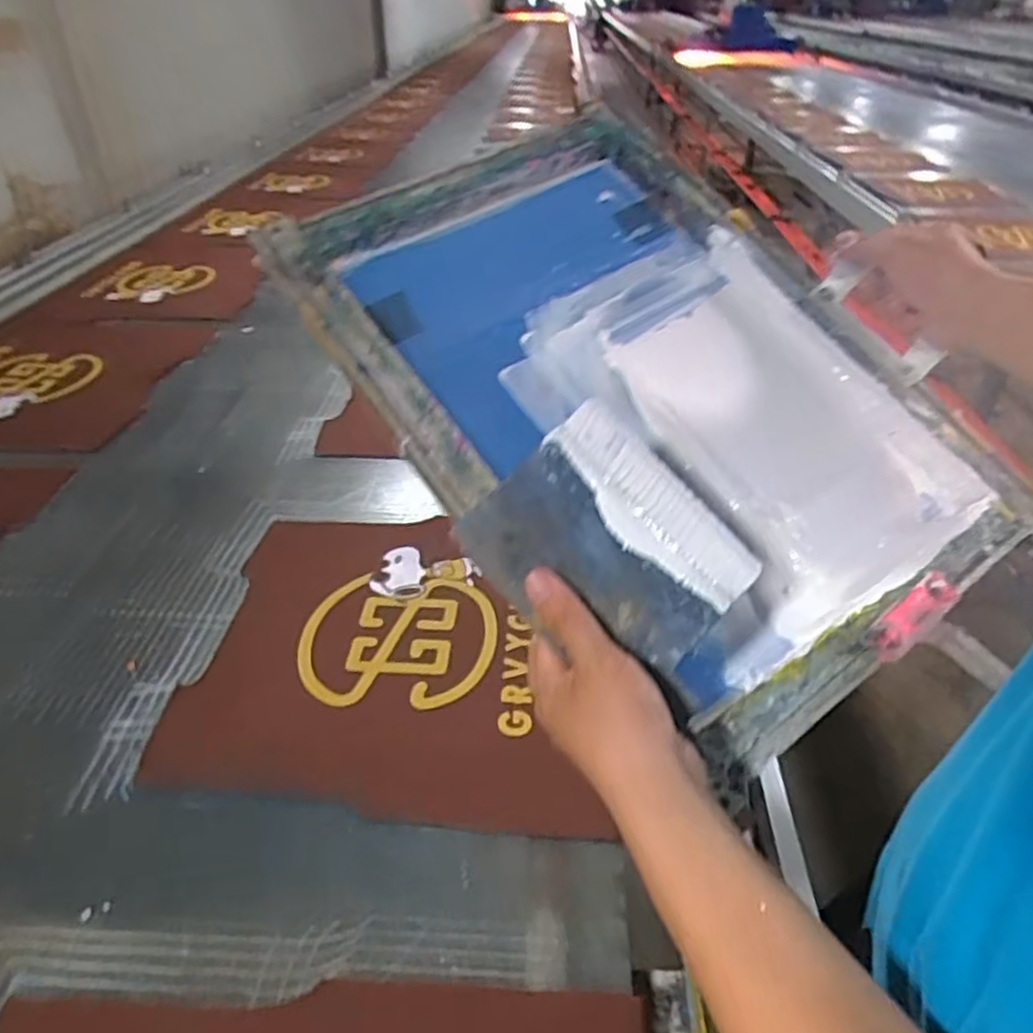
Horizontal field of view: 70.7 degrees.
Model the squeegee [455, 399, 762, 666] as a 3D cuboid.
[{"bbox_3d":[0.056,0.017,0.433,0.144,0.010,0.126,45,75,5],"label":"squeegee"}]

